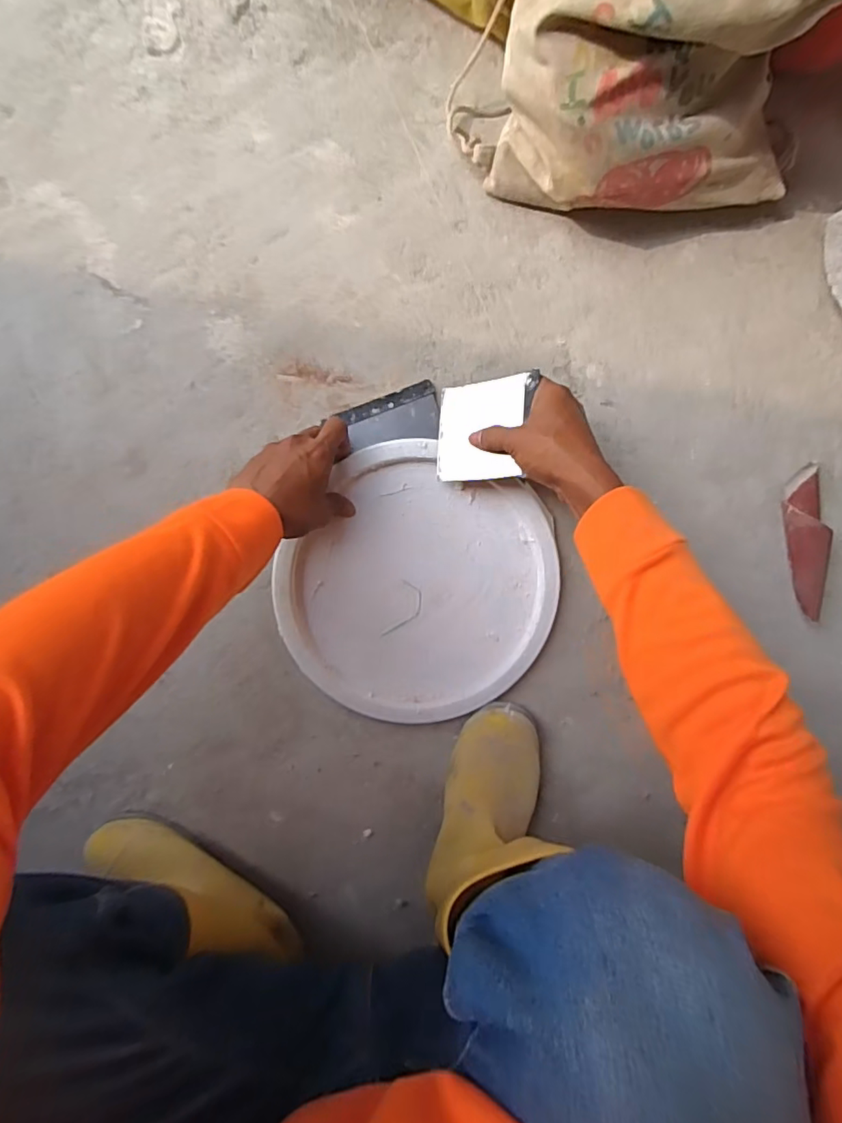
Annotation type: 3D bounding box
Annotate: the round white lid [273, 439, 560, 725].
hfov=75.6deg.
[{"bbox_3d":[-0.001,0.031,0.581,0.275,0.026,0.277,0,94,-6],"label":"round white lid"}]

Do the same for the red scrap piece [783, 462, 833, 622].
[{"bbox_3d":[0.433,-0.020,0.605,0.048,0.029,0.167,-5,97,-5],"label":"red scrap piece"}]

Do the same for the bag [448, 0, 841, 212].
[{"bbox_3d":[0.200,-0.406,0.453,0.315,0.226,0.169,24,94,-8],"label":"bag"}]

